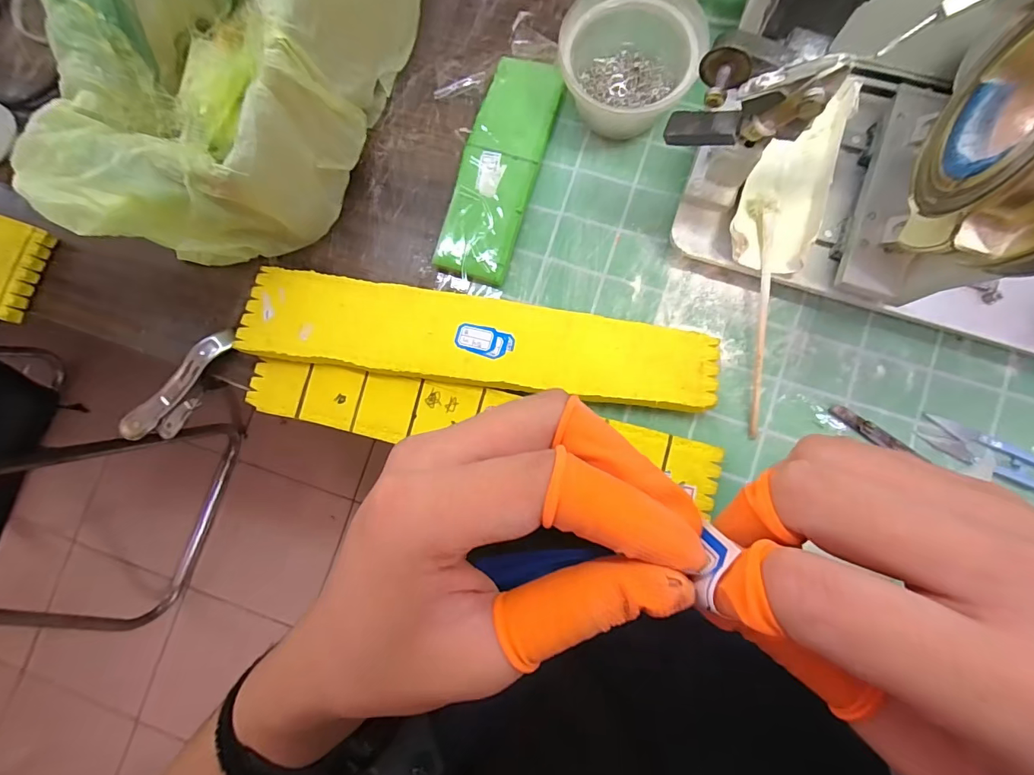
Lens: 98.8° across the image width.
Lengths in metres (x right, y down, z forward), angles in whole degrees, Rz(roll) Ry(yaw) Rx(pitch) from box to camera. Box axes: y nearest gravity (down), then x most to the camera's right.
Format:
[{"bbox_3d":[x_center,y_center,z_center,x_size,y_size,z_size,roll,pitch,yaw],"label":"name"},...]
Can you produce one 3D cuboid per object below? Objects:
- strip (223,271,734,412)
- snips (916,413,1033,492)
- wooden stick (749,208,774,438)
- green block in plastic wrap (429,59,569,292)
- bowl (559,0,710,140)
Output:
[{"bbox_3d":[-0.031,-0.035,0.327,0.341,0.022,0.065,8,84,5],"label":"strip"},{"bbox_3d":[0.325,0.048,0.294,0.095,0.009,0.026,30,86,7],"label":"snips"},{"bbox_3d":[0.170,-0.043,0.309,0.007,0.010,0.155,1,95,4],"label":"wooden stick"},{"bbox_3d":[-0.013,-0.174,0.349,0.058,0.015,0.184,17,85,6],"label":"green block in plastic wrap"},{"bbox_3d":[0.084,-0.245,0.330,0.095,0.052,0.103,0,84,4],"label":"bowl"}]

